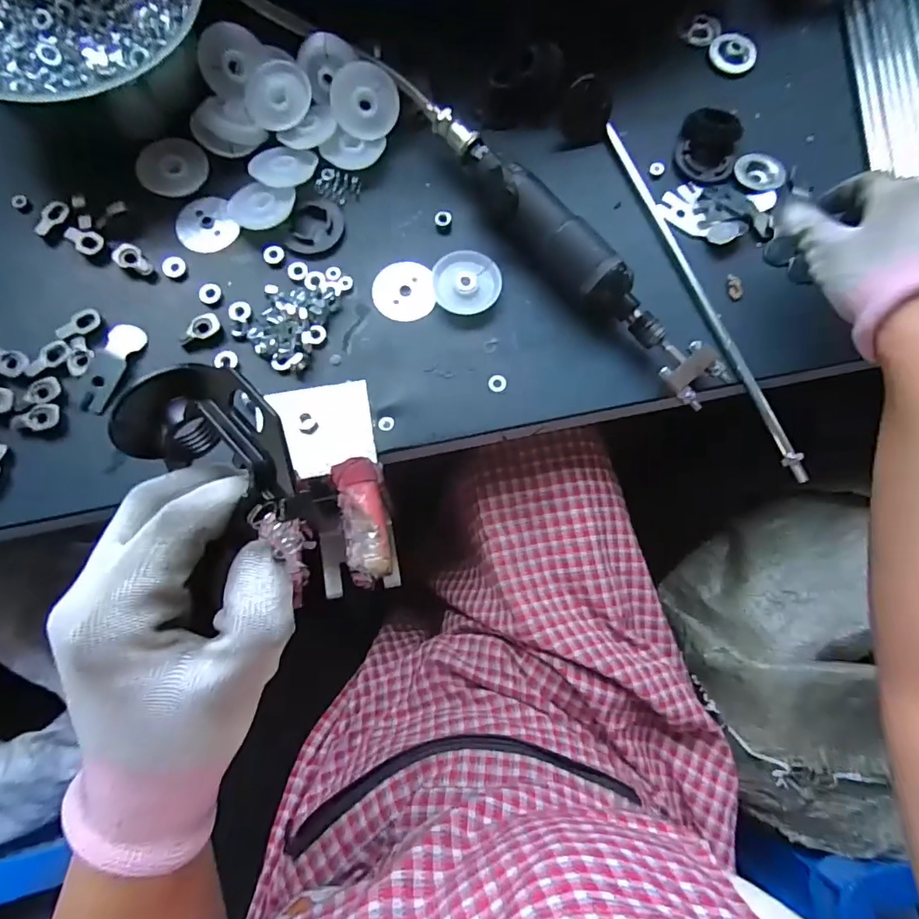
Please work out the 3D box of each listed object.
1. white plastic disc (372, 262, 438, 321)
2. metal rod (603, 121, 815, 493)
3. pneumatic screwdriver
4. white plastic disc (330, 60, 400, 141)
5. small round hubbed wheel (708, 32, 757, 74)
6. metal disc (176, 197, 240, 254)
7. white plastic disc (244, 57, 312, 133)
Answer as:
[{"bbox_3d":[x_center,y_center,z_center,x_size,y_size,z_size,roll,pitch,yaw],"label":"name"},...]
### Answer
[{"bbox_3d":[-0.040,-0.122,0.365,0.043,0.004,0.048,-8,76,-4],"label":"white plastic disc"},{"bbox_3d":[0.178,-0.126,0.374,0.011,0.006,0.303,-20,77,-7],"label":"metal rod"},{"bbox_3d":[0.072,-0.149,0.356,0.043,0.040,0.283,-42,81,-11],"label":"pneumatic screwdriver"},{"bbox_3d":[-0.071,-0.268,0.379,0.049,0.004,0.049,-3,110,-8],"label":"white plastic disc"},{"bbox_3d":[0.236,-0.351,0.435,0.039,0.008,0.040,0,86,-2],"label":"small round hubbed wheel"},{"bbox_3d":[-0.188,-0.173,0.373,0.041,0.004,0.041,1,83,-9],"label":"metal disc"},{"bbox_3d":[-0.137,-0.274,0.380,0.045,0.004,0.050,25,92,-8],"label":"white plastic disc"}]

